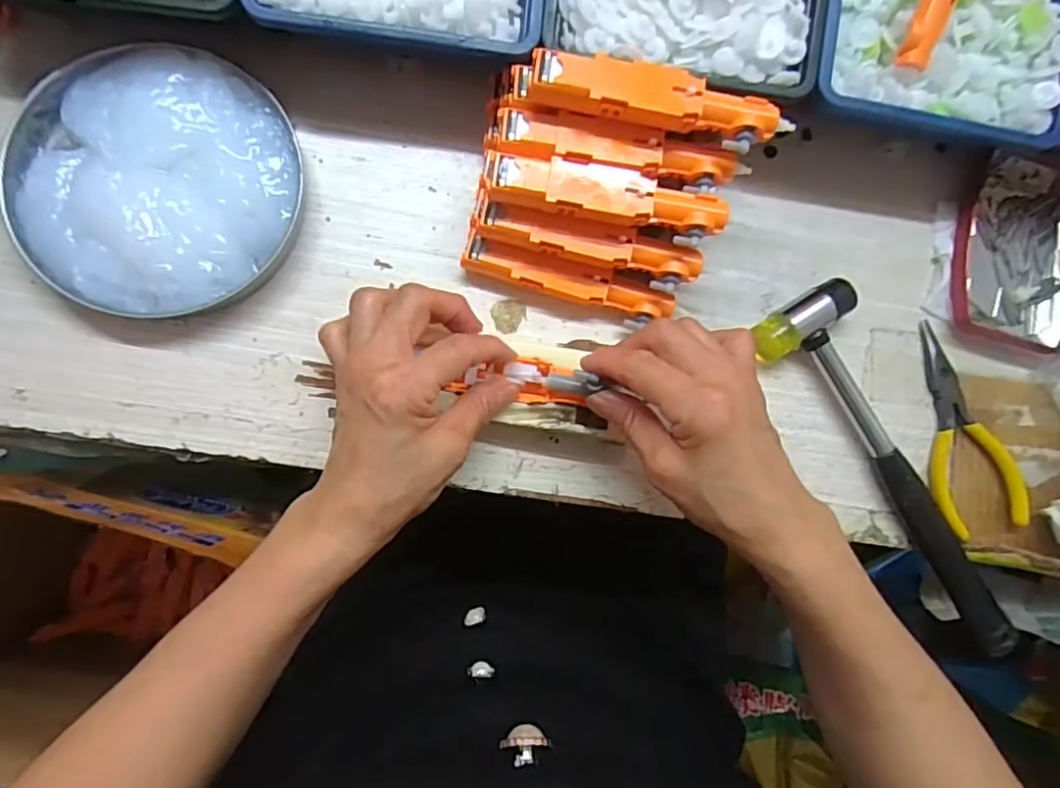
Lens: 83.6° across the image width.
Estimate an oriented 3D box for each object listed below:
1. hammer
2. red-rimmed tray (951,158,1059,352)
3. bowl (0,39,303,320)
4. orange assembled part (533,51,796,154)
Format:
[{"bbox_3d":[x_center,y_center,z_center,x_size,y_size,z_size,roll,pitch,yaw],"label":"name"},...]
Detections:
[{"bbox_3d":[0.220,0.040,0.345,0.063,0.021,0.230,-37,91,-8],"label":"hammer"},{"bbox_3d":[0.301,-0.090,0.365,0.081,0.015,0.116,12,85,-6],"label":"red-rimmed tray"},{"bbox_3d":[-0.196,-0.112,0.309,0.142,0.031,0.137,0,86,-6],"label":"bowl"},{"bbox_3d":[0.063,-0.140,0.288,0.124,0.021,0.025,10,85,-6],"label":"orange assembled part"}]

